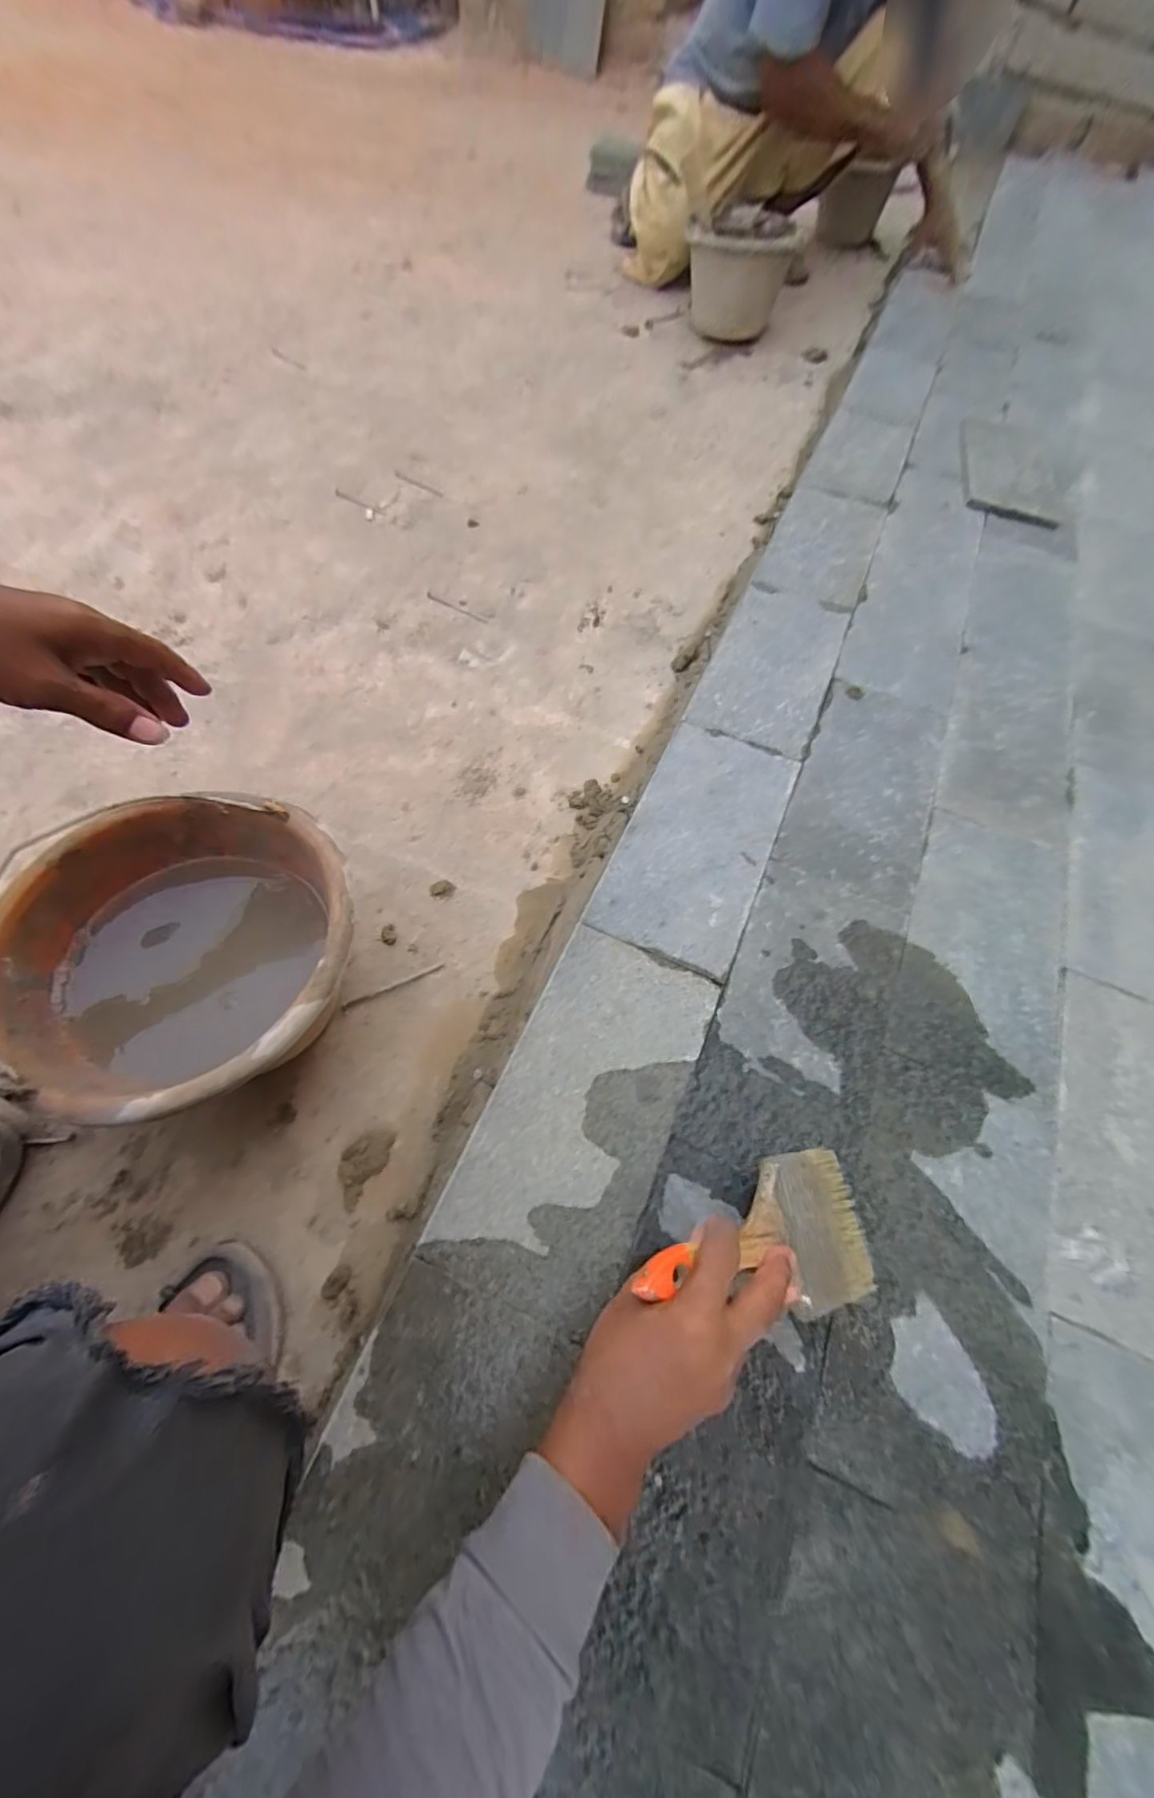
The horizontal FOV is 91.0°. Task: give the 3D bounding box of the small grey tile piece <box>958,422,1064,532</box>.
[{"bbox_3d":[0.750,-0.743,0.980,0.154,0.007,0.292,15,64,4],"label":"small grey tile piece"}]

